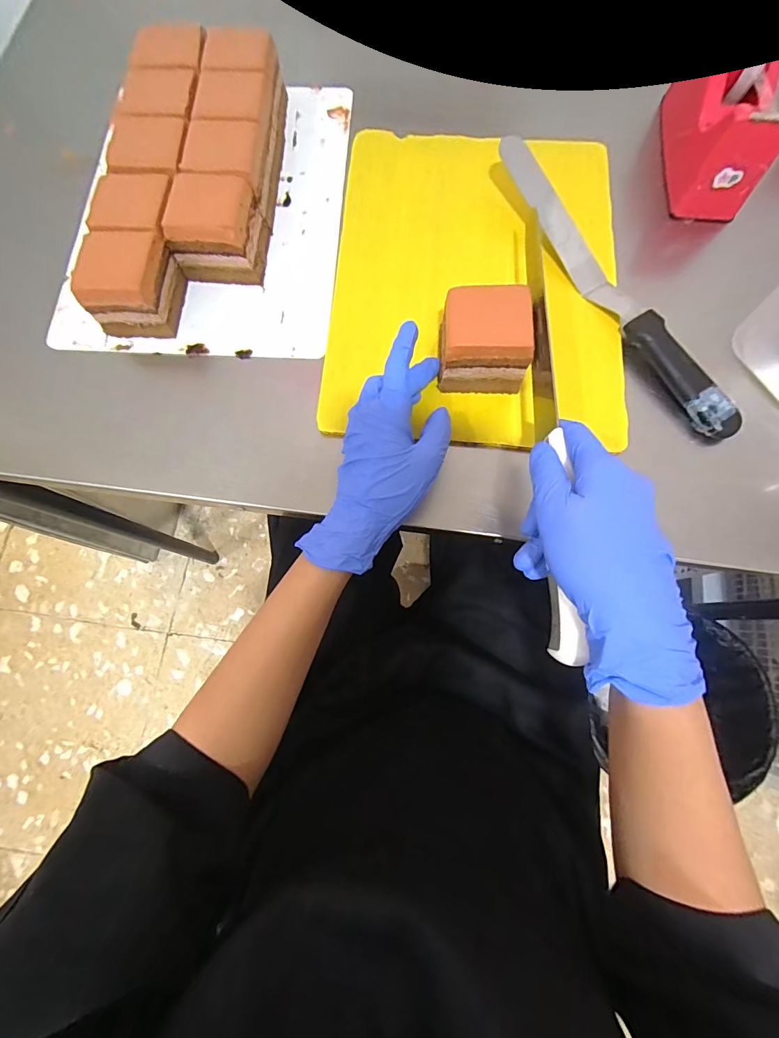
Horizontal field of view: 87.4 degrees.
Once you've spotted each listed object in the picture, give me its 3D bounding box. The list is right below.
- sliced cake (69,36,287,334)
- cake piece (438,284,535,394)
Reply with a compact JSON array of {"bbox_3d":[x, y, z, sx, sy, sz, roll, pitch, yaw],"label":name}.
[{"bbox_3d":[-0.172,-0.304,0.361,0.125,0.070,0.295,5,76,3],"label":"sliced cake"},{"bbox_3d":[0.071,-0.138,0.320,0.066,0.054,0.060,-2,76,1],"label":"cake piece"}]

